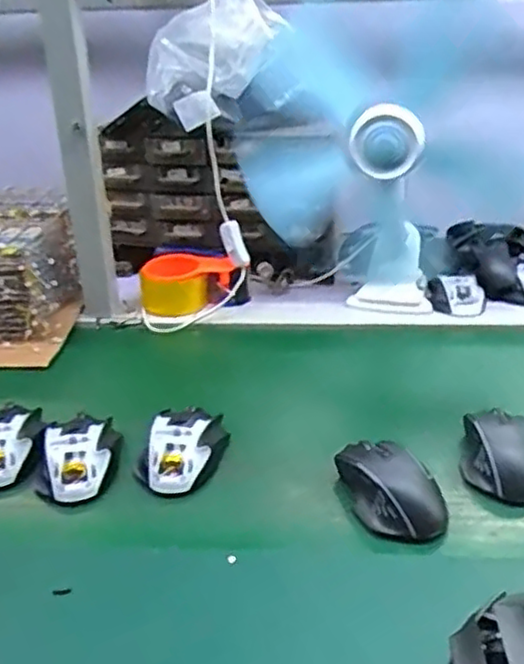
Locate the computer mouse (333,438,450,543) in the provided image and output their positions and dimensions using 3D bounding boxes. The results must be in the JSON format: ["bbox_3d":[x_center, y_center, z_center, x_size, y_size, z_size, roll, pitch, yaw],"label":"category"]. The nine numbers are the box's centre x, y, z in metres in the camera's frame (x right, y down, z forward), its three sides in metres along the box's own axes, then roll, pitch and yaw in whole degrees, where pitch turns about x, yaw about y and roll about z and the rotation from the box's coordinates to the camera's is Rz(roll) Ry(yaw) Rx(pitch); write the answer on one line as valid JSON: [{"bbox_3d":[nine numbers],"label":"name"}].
[{"bbox_3d":[0.110,0.135,0.607,0.071,0.044,0.111,-13,30,-18],"label":"computer mouse"}]

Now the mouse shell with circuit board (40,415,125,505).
[{"bbox_3d":[-0.172,0.116,0.660,0.070,0.032,0.092,-5,28,-4],"label":"mouse shell with circuit board"}]

